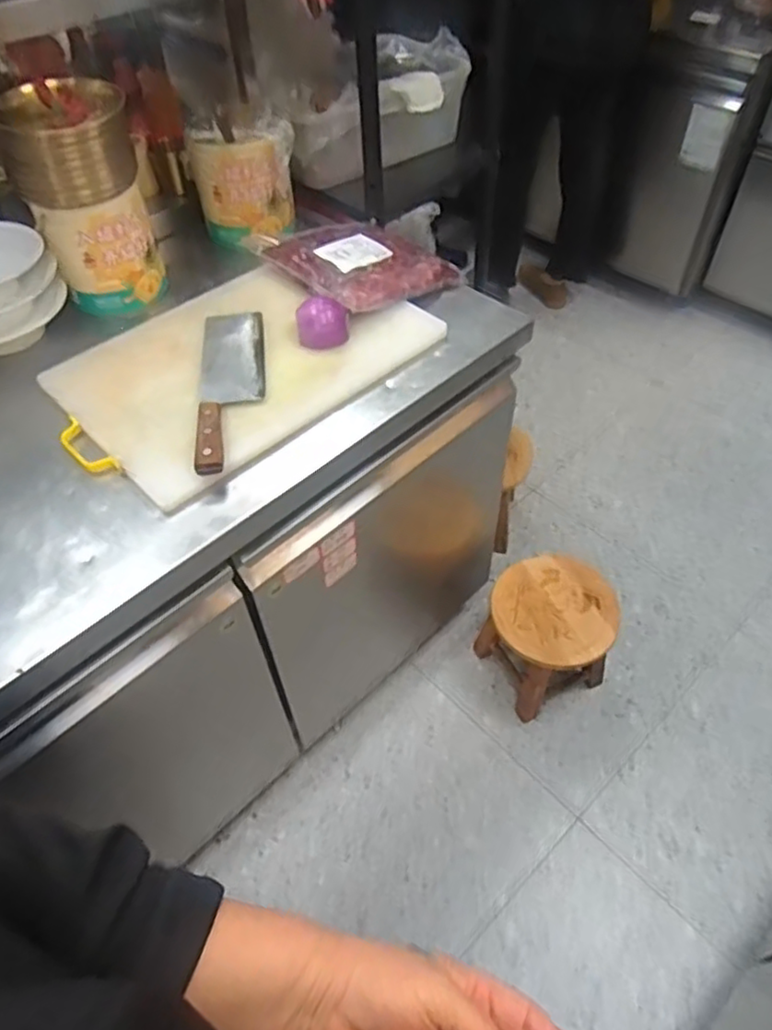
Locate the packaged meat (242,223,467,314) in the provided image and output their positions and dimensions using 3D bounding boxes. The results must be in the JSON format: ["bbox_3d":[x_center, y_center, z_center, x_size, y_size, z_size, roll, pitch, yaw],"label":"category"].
[{"bbox_3d":[-0.050,-0.396,1.050,0.215,0.042,0.264,-36,58,-24],"label":"packaged meat"}]

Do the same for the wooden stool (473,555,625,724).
[{"bbox_3d":[0.338,0.254,1.424,0.236,0.243,0.238,-21,53,-15],"label":"wooden stool"}]

